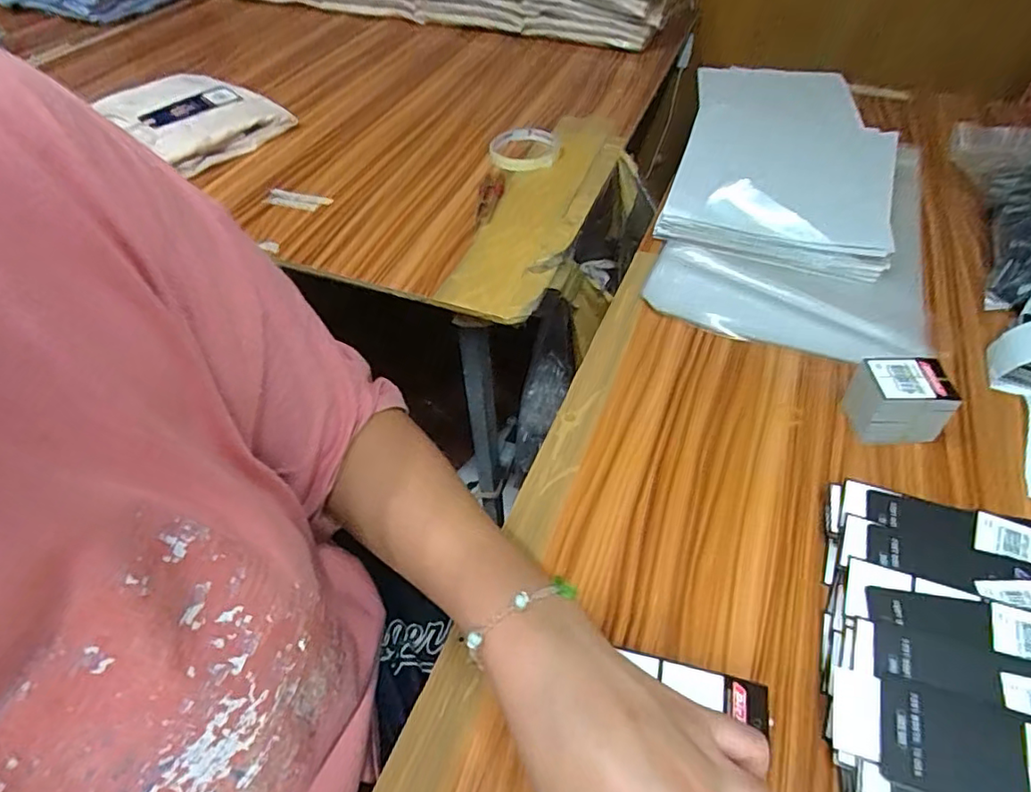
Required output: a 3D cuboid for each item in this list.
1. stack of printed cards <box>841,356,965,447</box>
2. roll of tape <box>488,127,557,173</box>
[{"bbox_3d":[0.267,0.003,0.404,0.058,0.054,0.039,0,48,2],"label":"stack of printed cards"},{"bbox_3d":[0.010,-0.299,0.699,0.081,0.014,0.098,1,48,3],"label":"roll of tape"}]

